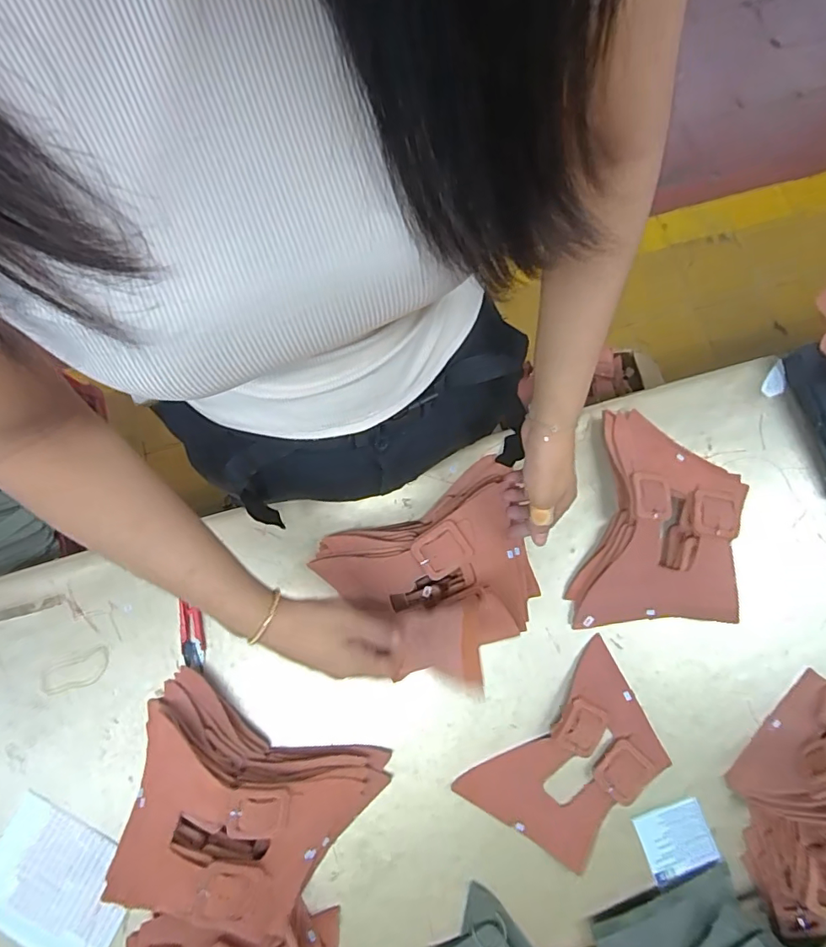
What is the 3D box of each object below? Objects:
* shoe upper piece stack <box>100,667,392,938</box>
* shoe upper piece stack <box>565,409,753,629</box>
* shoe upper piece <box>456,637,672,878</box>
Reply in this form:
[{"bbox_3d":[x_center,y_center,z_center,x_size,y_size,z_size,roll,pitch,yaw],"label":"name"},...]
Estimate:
[{"bbox_3d":[-0.173,0.322,0.481,0.240,0.077,0.168,21,78,5],"label":"shoe upper piece stack"},{"bbox_3d":[0.279,0.056,0.558,0.161,0.042,0.241,12,77,3],"label":"shoe upper piece stack"},{"bbox_3d":[0.168,0.298,0.514,0.206,0.029,0.128,-43,80,-9],"label":"shoe upper piece"}]

